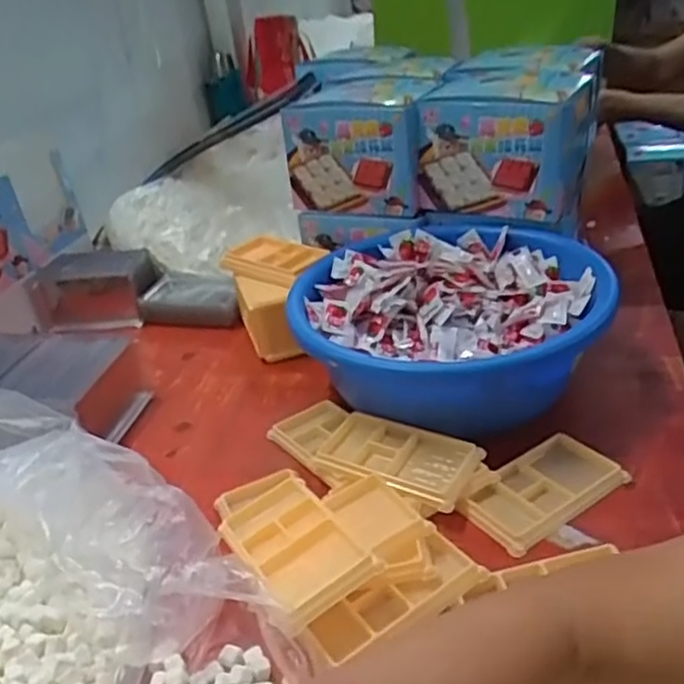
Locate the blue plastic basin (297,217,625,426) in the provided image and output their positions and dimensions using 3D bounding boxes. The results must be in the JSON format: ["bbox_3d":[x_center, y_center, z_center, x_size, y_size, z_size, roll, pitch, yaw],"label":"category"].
[{"bbox_3d":[0.105,-0.023,0.735,0.311,0.110,0.304,-5,30,3],"label":"blue plastic basin"}]

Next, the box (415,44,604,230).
[{"bbox_3d":[0.217,-0.270,0.890,0.184,0.149,0.276,5,32,20],"label":"box"}]

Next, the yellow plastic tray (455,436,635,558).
[{"bbox_3d":[0.173,0.126,0.603,0.137,0.018,0.077,-23,34,-26],"label":"yellow plastic tray"}]

